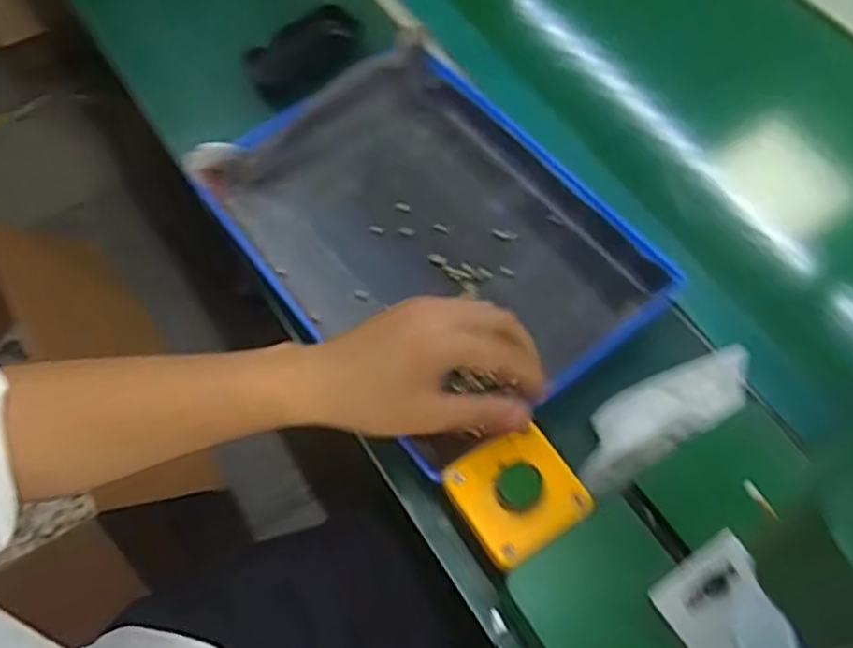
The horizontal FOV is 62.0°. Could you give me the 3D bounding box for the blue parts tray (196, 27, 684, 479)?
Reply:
[{"bbox_3d":[0.002,-0.070,0.557,0.243,0.049,0.322,-37,68,-16],"label":"blue parts tray"}]

